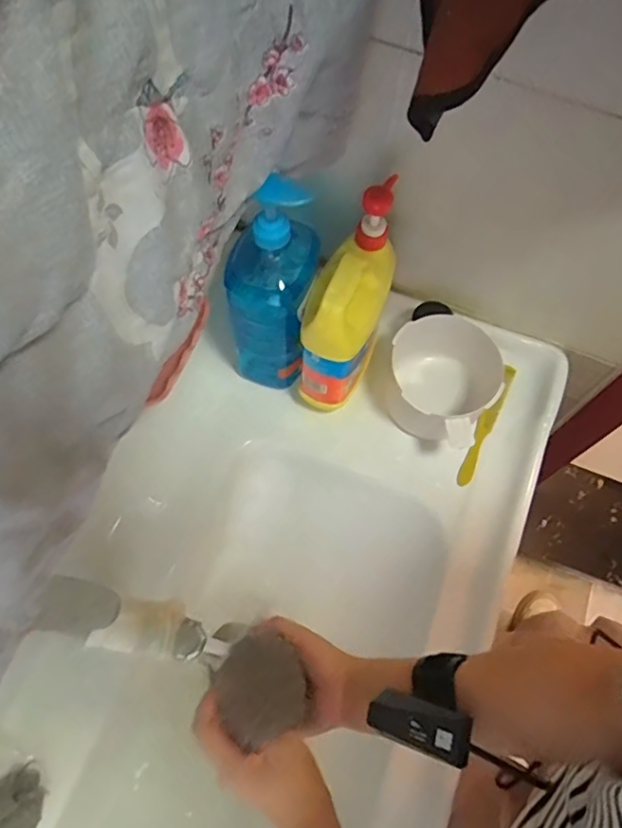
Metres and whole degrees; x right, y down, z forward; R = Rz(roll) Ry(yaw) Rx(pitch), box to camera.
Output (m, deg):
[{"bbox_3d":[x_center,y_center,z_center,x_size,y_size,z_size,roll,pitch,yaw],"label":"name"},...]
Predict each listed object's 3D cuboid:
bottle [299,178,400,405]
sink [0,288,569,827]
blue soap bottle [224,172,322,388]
[{"bbox_3d":[0.047,-0.114,0.622,0.065,0.209,0.155,22,67,7],"label":"bottle"},{"bbox_3d":[-0.075,0.288,0.592,0.439,0.149,0.978,22,67,7],"label":"sink"},{"bbox_3d":[-0.040,-0.126,0.619,0.080,0.272,0.083,1,66,-2],"label":"blue soap bottle"}]

